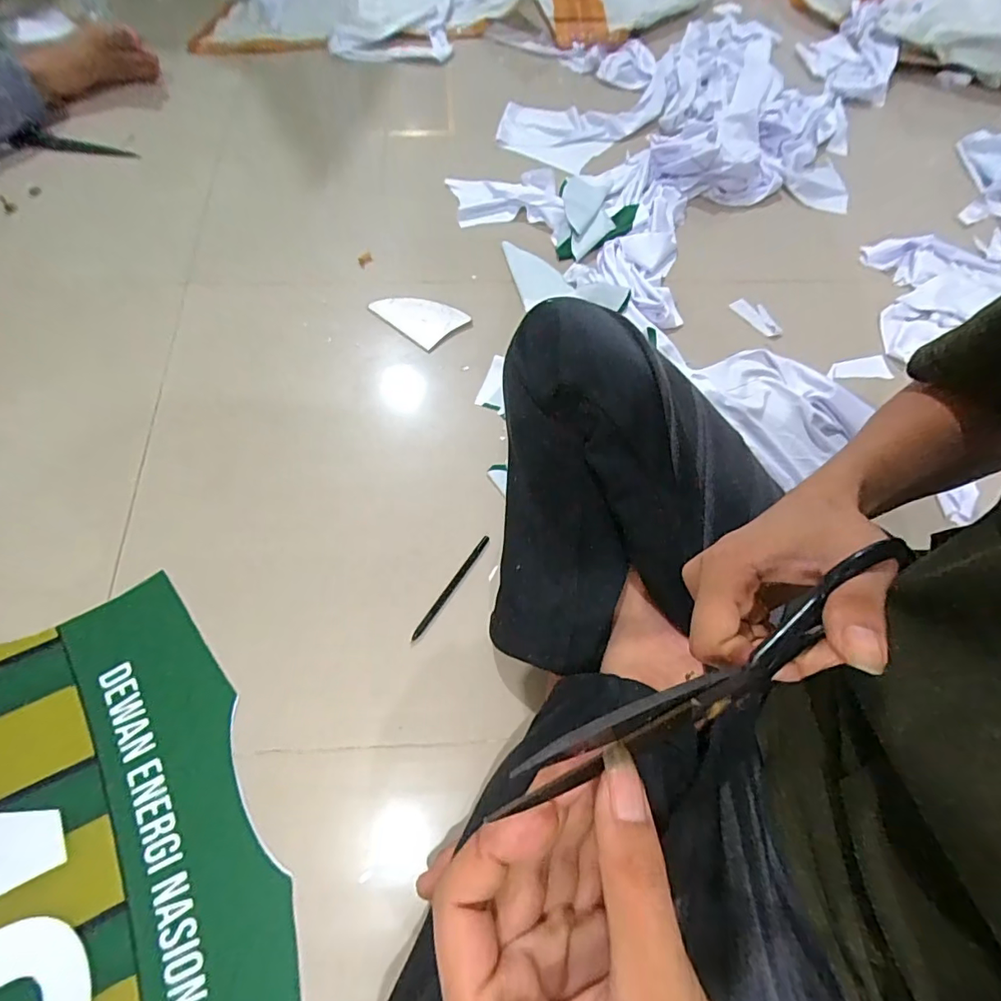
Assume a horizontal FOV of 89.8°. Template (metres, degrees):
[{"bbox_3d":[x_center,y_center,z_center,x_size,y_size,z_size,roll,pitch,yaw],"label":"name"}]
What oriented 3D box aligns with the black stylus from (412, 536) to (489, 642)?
[{"bbox_3d":[-0.054,0.093,0.545,0.009,0.011,0.133,33,69,13],"label":"black stylus"}]

